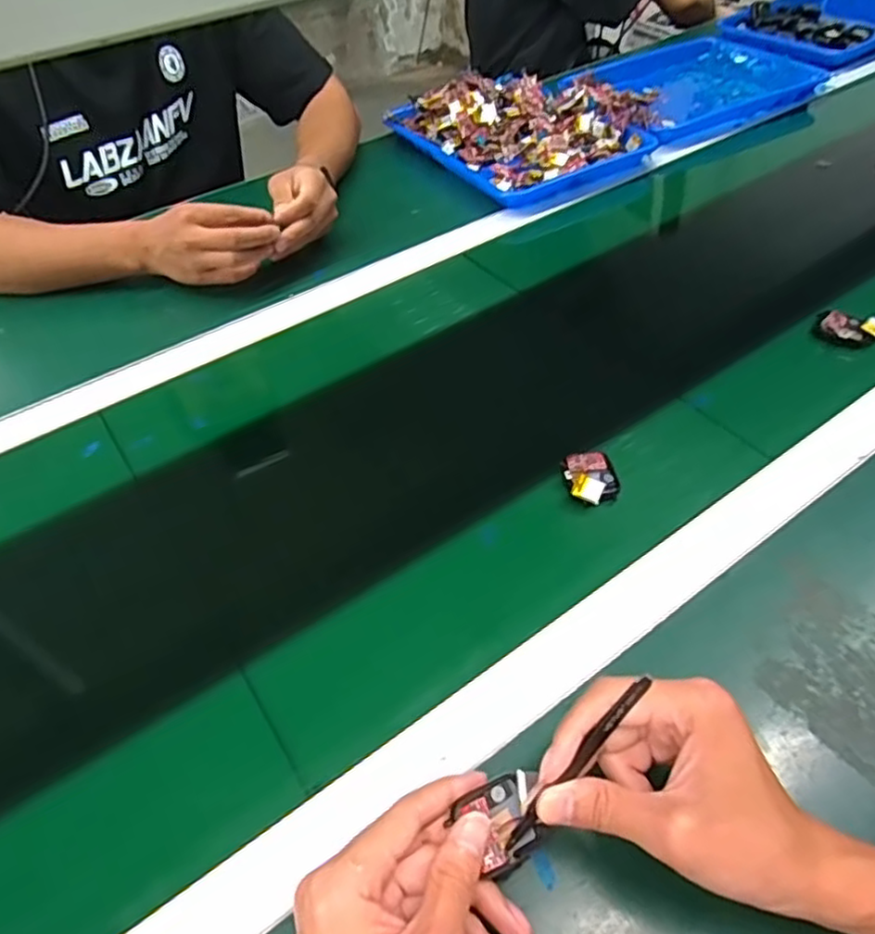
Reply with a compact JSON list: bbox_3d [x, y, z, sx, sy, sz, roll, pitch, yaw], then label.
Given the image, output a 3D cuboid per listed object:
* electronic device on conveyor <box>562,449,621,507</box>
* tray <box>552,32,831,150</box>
[{"bbox_3d":[0.120,0.008,0.504,0.041,0.011,0.049,-10,49,-5],"label":"electronic device on conveyor"},{"bbox_3d":[0.383,-0.574,0.979,0.378,0.039,0.262,-28,50,-22],"label":"tray"}]

